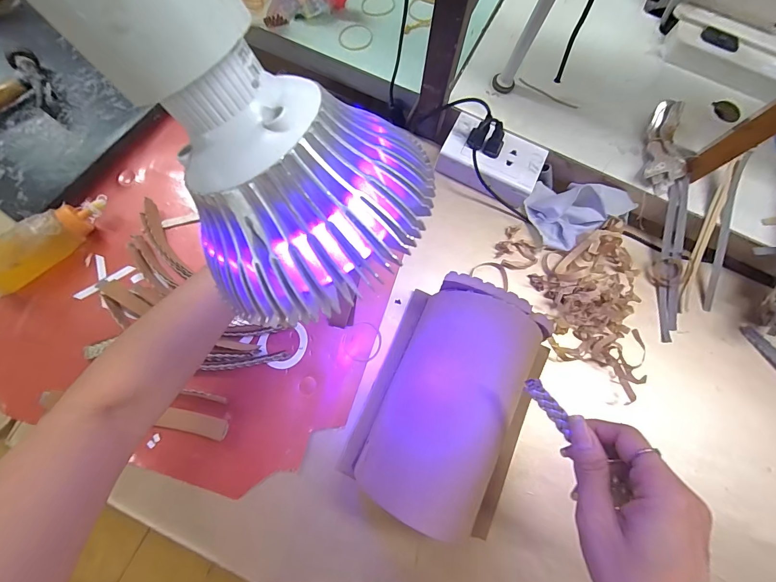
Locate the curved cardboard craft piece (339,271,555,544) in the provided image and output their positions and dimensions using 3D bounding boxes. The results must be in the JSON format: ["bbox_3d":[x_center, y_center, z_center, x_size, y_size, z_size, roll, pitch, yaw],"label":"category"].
[{"bbox_3d":[0.050,0.100,0.331,0.130,0.115,0.212,22,76,4],"label":"curved cardboard craft piece"}]

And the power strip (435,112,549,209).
[{"bbox_3d":[0.130,-0.164,0.451,0.120,0.034,0.079,27,76,5],"label":"power strip"}]

